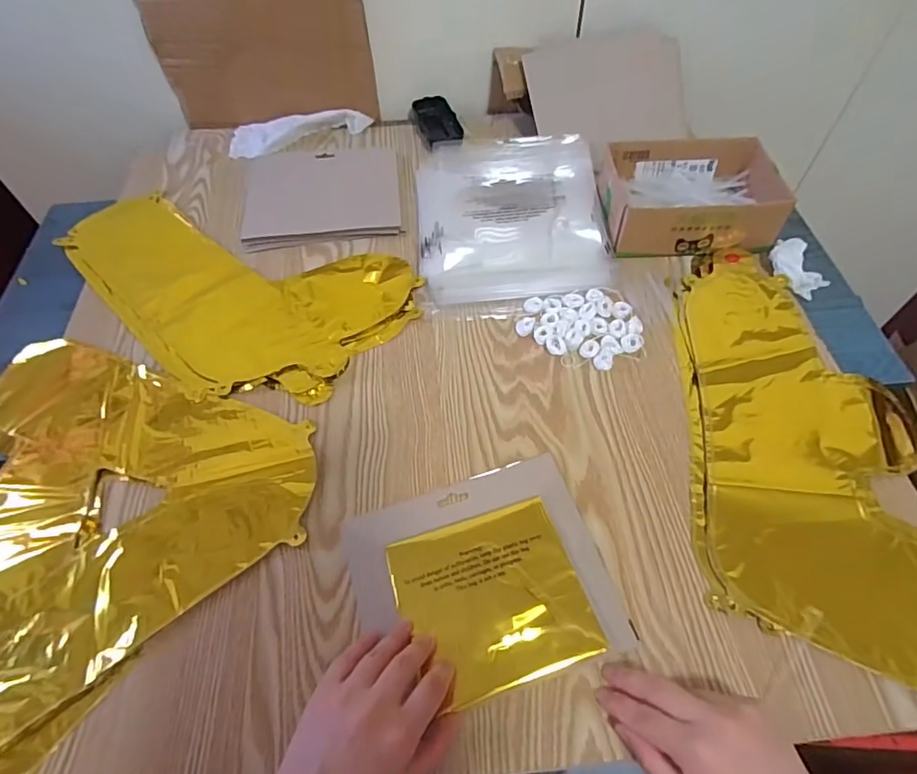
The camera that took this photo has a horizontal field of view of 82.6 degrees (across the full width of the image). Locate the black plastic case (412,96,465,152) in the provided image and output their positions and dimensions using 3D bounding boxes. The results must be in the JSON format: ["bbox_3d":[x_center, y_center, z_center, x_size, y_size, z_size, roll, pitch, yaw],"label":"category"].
[{"bbox_3d":[-0.029,-0.378,0.748,0.055,0.024,0.100,-12,57,-8],"label":"black plastic case"}]

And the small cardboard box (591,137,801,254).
[{"bbox_3d":[0.267,-0.226,0.617,0.186,0.065,0.149,-1,56,0],"label":"small cardboard box"}]

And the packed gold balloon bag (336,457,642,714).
[{"bbox_3d":[0.018,0.150,0.415,0.193,0.014,0.161,-14,57,-9],"label":"packed gold balloon bag"}]

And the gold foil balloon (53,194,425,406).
[{"bbox_3d":[-0.278,-0.109,0.587,0.434,0.011,0.223,19,58,12],"label":"gold foil balloon"}]

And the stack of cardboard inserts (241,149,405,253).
[{"bbox_3d":[-0.179,-0.257,0.685,0.198,0.013,0.179,-7,56,-4],"label":"stack of cardboard inserts"}]

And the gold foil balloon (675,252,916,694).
[{"bbox_3d":[0.312,0.044,0.469,0.219,0.018,0.420,2,56,1],"label":"gold foil balloon"}]

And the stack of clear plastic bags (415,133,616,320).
[{"bbox_3d":[0.063,-0.212,0.639,0.220,0.028,0.301,-3,56,-2],"label":"stack of clear plastic bags"}]

